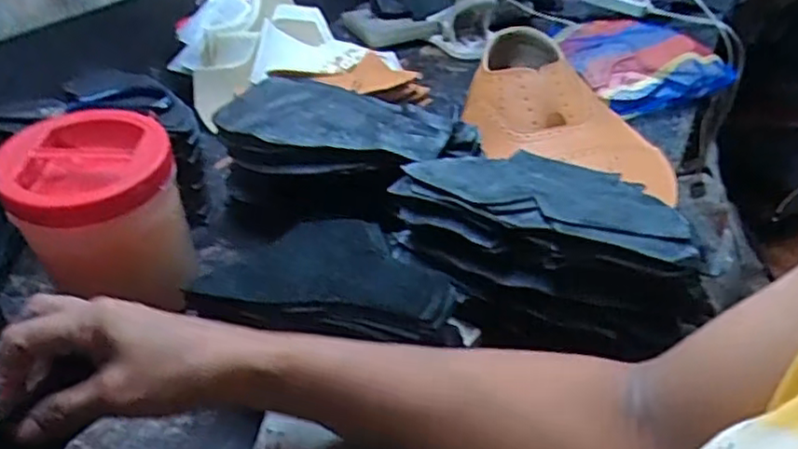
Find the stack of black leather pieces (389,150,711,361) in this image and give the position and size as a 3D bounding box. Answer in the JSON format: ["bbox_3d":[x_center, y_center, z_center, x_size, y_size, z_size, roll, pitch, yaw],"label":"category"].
[{"bbox_3d":[0.101,0.013,0.453,0.212,0.079,0.114,17,41,31],"label":"stack of black leather pieces"}]

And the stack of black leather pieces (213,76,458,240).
[{"bbox_3d":[-0.059,-0.060,0.597,0.221,0.112,0.102,3,35,14],"label":"stack of black leather pieces"}]

